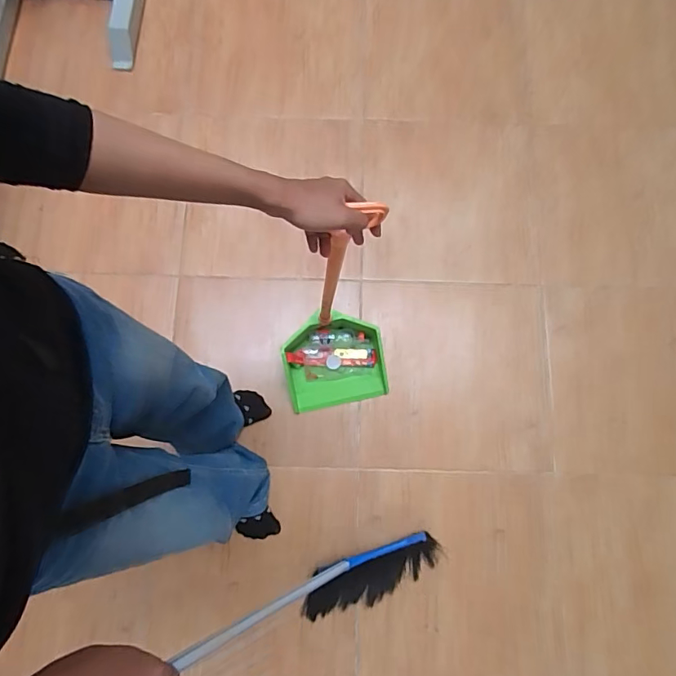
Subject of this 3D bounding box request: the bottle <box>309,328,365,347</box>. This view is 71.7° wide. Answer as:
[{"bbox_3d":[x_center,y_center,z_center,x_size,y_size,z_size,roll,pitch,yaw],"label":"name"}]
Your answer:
[{"bbox_3d":[-0.003,0.001,1.253,0.143,0.041,0.043,-4,73,0],"label":"bottle"}]

